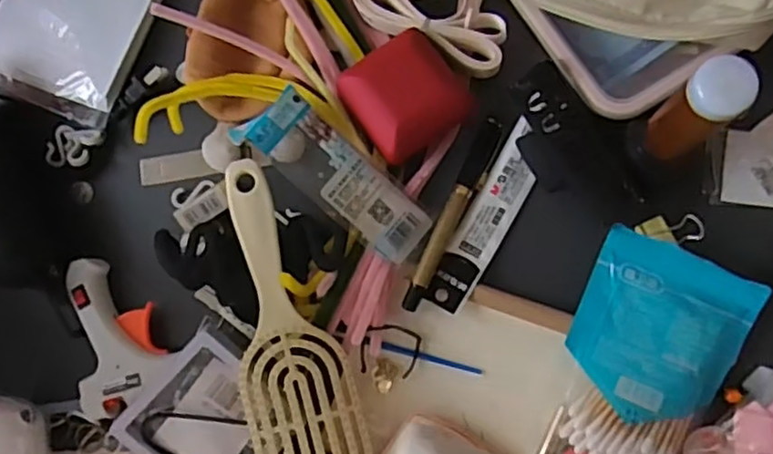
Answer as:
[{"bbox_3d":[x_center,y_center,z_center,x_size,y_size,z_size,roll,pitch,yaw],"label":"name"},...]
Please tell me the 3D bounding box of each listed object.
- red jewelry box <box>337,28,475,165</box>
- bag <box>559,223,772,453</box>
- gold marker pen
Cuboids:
[{"bbox_3d":[0.012,-0.087,0.441,0.074,0.040,0.066,-41,80,3],"label":"red jewelry box"},{"bbox_3d":[0.160,0.081,0.411,0.097,0.021,0.137,22,88,10],"label":"bag"},{"bbox_3d":[0.044,-0.009,0.441,0.016,0.016,0.136,25,88,10],"label":"gold marker pen"}]

